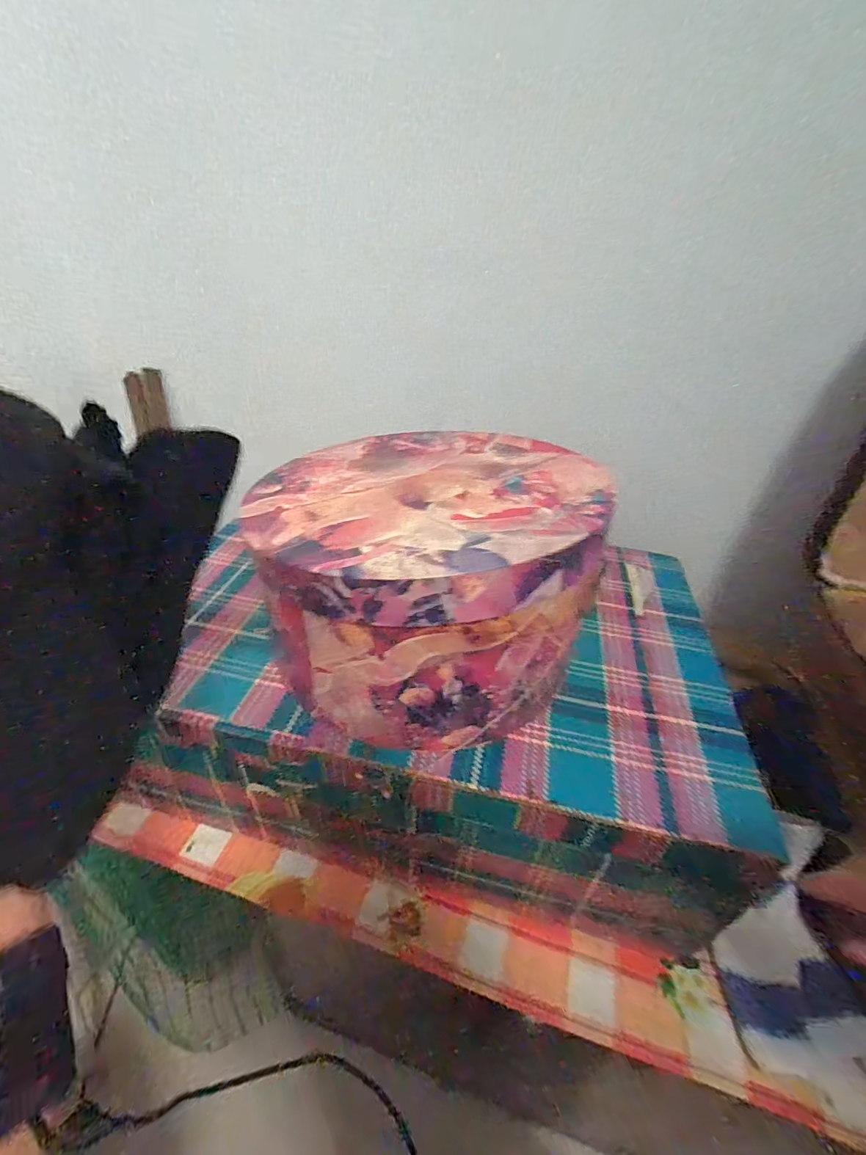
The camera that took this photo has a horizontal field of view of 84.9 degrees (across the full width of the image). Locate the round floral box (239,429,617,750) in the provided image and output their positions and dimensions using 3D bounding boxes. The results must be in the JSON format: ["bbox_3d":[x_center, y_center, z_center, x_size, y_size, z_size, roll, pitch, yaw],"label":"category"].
[{"bbox_3d":[-0.007,-0.016,0.457,0.283,0.189,0.296,3,36,-2],"label":"round floral box"}]

